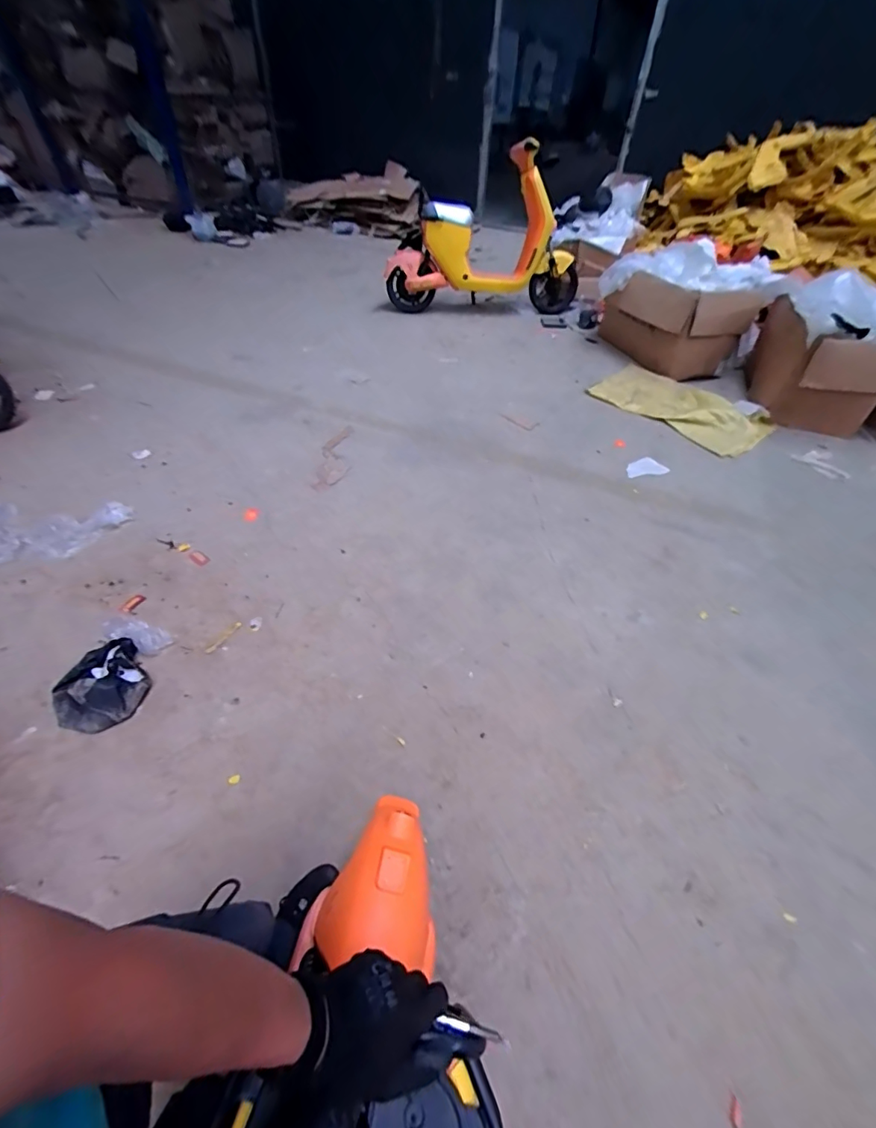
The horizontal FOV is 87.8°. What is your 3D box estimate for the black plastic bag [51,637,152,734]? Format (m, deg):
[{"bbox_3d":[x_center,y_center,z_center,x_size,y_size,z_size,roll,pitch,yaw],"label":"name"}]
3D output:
[{"bbox_3d":[-1.079,0.400,1.456,0.271,0.061,0.283,-34,58,-28],"label":"black plastic bag"}]

